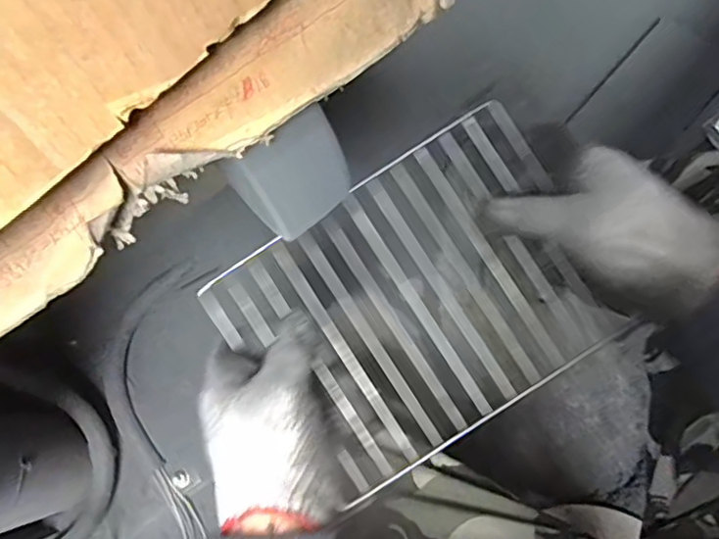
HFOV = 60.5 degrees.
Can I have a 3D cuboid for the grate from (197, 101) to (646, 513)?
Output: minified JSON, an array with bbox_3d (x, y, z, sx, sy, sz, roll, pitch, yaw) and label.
[{"bbox_3d":[0.041,0.025,0.429,0.236,0.004,0.182,-33,88,1],"label":"grate"}]

